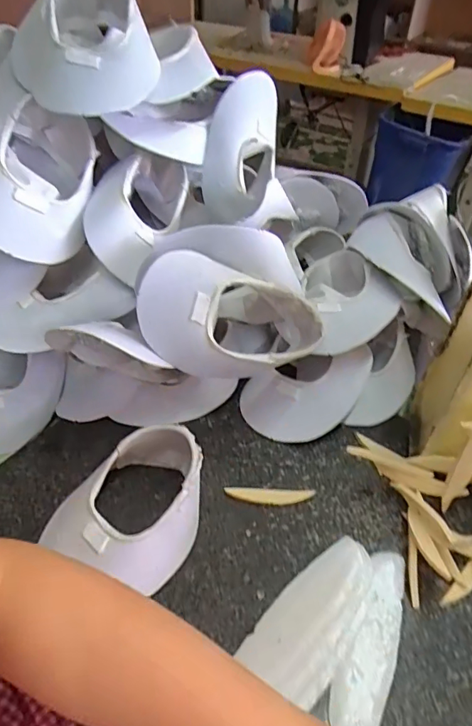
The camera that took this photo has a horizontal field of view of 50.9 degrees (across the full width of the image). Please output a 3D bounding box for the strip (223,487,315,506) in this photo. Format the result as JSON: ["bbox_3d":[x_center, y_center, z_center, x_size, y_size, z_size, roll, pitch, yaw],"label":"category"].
[{"bbox_3d":[0.028,0.112,0.419,0.073,0.005,0.014,3,42,1],"label":"strip"}]

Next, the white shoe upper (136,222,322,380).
[{"bbox_3d":[-0.006,-0.047,0.427,0.153,0.099,0.092,0,42,-2],"label":"white shoe upper"}]

